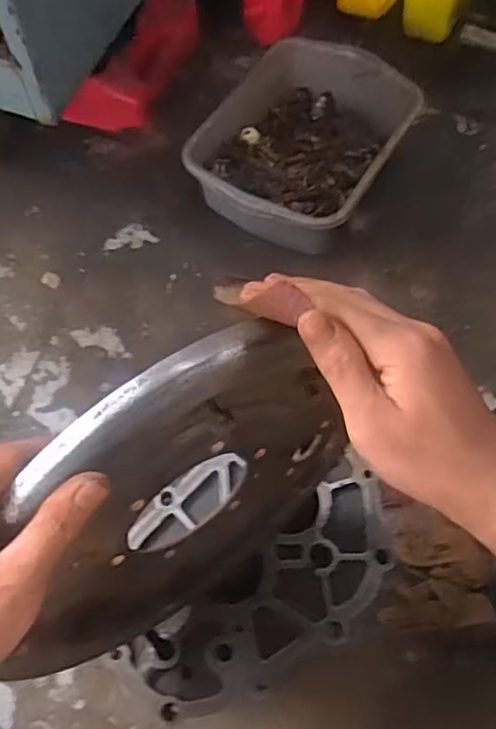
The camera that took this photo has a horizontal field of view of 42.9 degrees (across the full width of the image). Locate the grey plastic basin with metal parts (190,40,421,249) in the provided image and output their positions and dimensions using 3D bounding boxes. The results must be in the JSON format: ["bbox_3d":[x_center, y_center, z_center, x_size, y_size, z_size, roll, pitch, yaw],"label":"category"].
[{"bbox_3d":[0.085,-0.331,0.992,0.259,0.127,0.343,31,68,13],"label":"grey plastic basin with metal parts"}]

